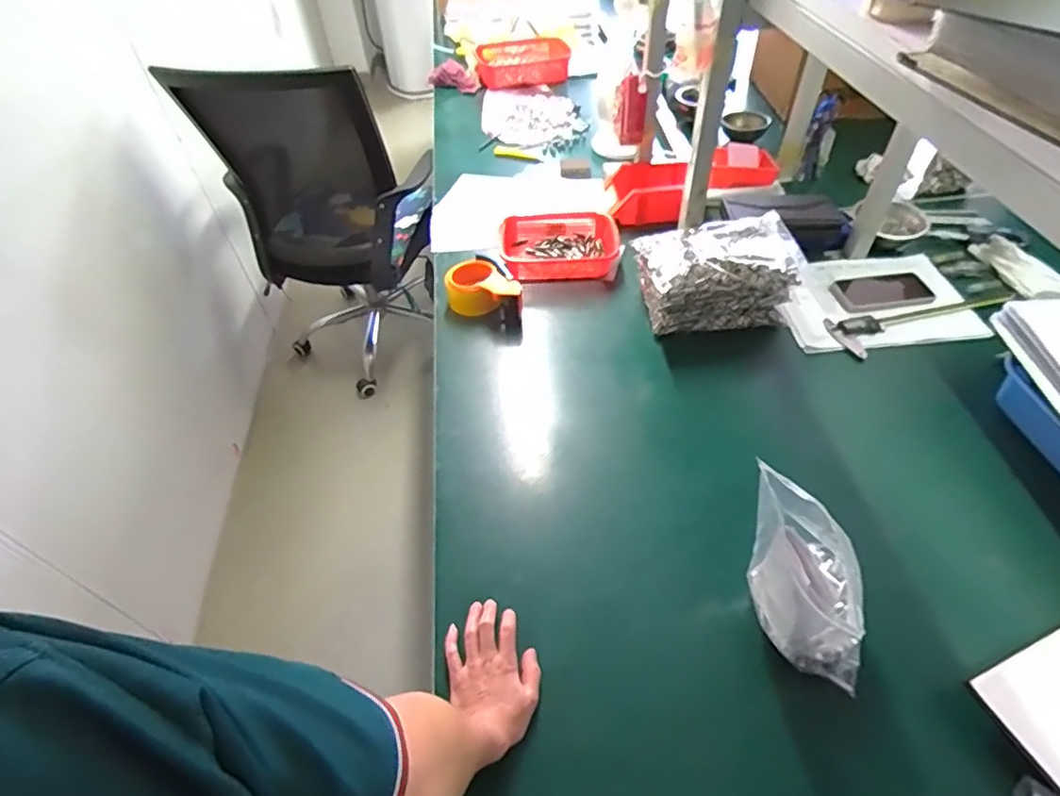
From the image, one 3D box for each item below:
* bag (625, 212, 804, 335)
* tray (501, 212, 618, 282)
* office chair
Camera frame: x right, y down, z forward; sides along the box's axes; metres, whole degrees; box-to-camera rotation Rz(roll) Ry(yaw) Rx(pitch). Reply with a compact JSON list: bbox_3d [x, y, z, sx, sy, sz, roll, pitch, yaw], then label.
[{"bbox_3d":[0.311,-0.193,0.957,0.244,0.133,0.159,-10,49,-6],"label":"bag"},{"bbox_3d":[0.059,-0.296,1.114,0.227,0.044,0.188,-7,49,-4],"label":"tray"},{"bbox_3d":[-0.565,-0.511,1.713,0.543,0.988,0.607,-23,52,-16],"label":"office chair"}]

